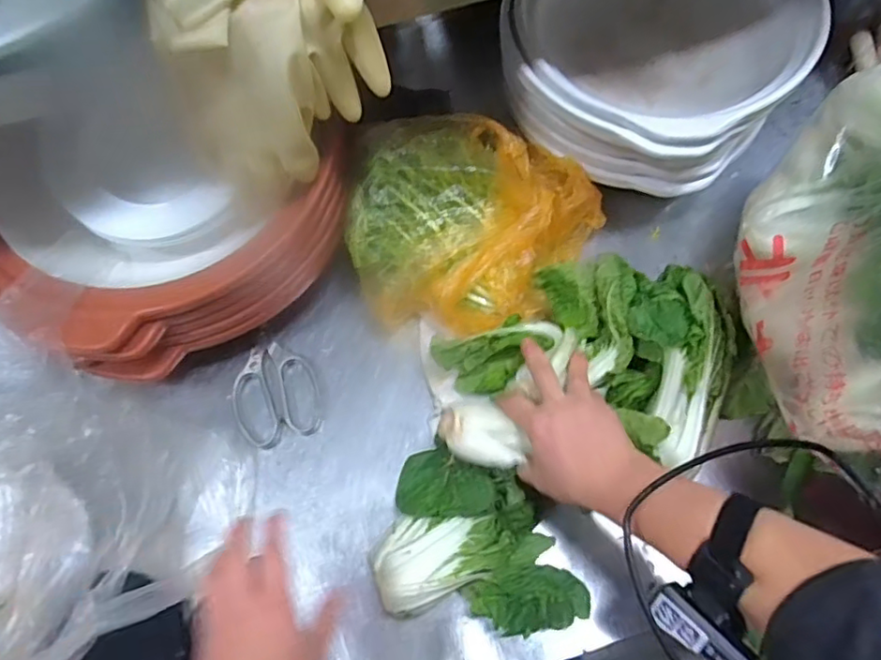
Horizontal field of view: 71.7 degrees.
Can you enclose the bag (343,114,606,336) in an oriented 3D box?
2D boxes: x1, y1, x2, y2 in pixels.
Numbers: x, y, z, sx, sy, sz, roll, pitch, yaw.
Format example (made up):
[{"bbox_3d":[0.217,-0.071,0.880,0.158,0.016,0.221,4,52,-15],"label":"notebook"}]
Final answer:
[{"bbox_3d":[0.036,-0.112,0.650,0.252,0.113,0.240,13,69,8],"label":"bag"}]

